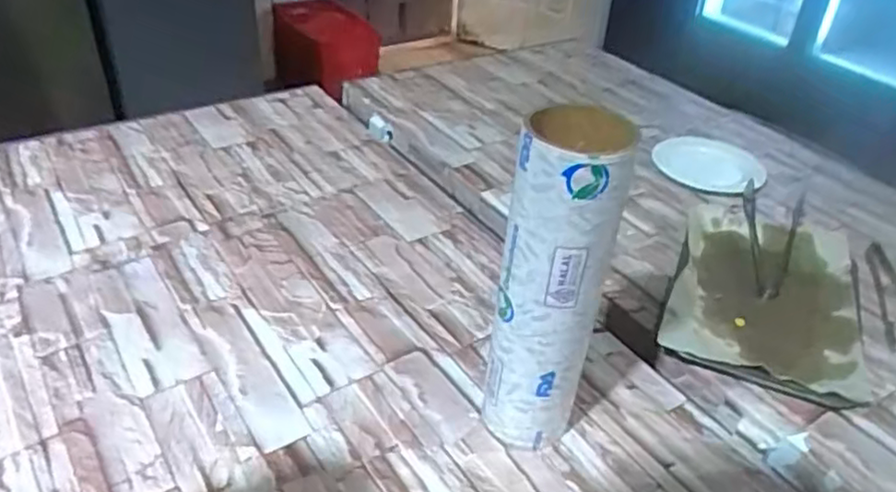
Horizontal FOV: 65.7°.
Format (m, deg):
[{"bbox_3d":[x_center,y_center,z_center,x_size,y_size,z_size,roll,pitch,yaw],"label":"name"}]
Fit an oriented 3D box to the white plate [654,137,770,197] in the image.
[{"bbox_3d":[0.417,-0.137,1.105,0.177,0.023,0.177,2,36,-2],"label":"white plate"}]

